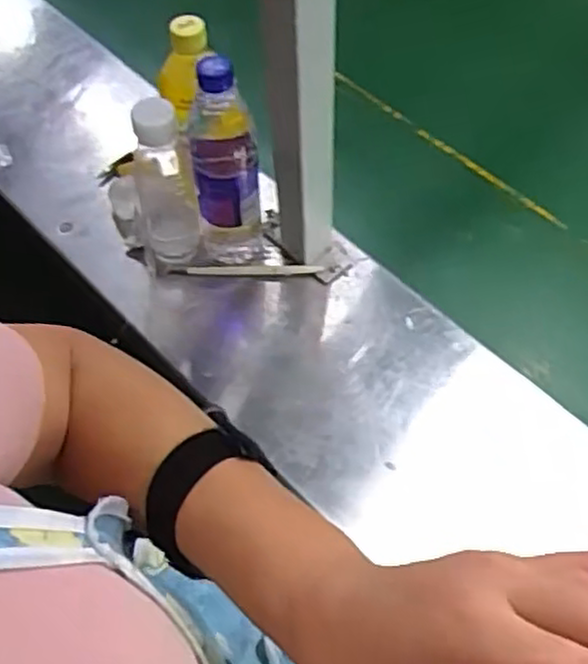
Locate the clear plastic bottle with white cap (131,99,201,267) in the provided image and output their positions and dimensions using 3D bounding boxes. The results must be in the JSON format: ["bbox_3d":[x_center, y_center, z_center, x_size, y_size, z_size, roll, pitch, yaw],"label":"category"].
[{"bbox_3d":[-0.127,-0.144,0.709,0.058,0.190,0.067,-14,60,-5],"label":"clear plastic bottle with white cap"}]

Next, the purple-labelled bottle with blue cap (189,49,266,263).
[{"bbox_3d":[-0.067,-0.157,0.693,0.067,0.228,0.081,-12,60,-4],"label":"purple-labelled bottle with blue cap"}]

